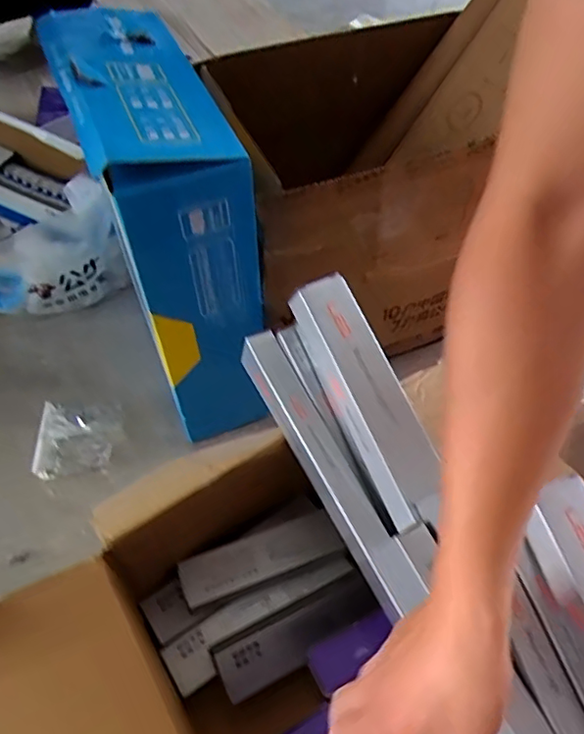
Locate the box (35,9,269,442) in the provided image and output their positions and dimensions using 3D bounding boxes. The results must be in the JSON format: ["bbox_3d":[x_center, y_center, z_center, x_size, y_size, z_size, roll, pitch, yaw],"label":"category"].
[{"bbox_3d":[-0.159,-0.160,0.747,0.138,0.436,0.310,-22,56,-16],"label":"box"}]

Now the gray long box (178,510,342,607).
[{"bbox_3d":[-0.038,0.227,0.693,0.186,0.028,0.059,-18,56,-14],"label":"gray long box"}]

